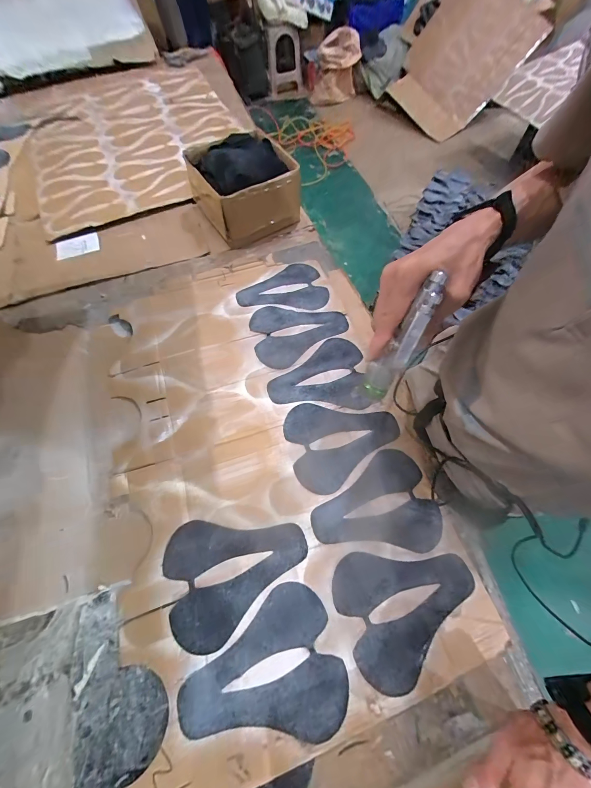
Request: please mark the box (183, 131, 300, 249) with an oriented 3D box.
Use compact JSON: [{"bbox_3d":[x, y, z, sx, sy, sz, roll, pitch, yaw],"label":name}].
[{"bbox_3d":[-0.160,-0.676,0.930,0.289,0.188,0.306,-25,67,-10],"label":"box"}]

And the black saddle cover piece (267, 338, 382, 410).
[{"bbox_3d":[0.053,-0.038,0.670,0.230,0.008,0.184,-12,64,-6],"label":"black saddle cover piece"}]

